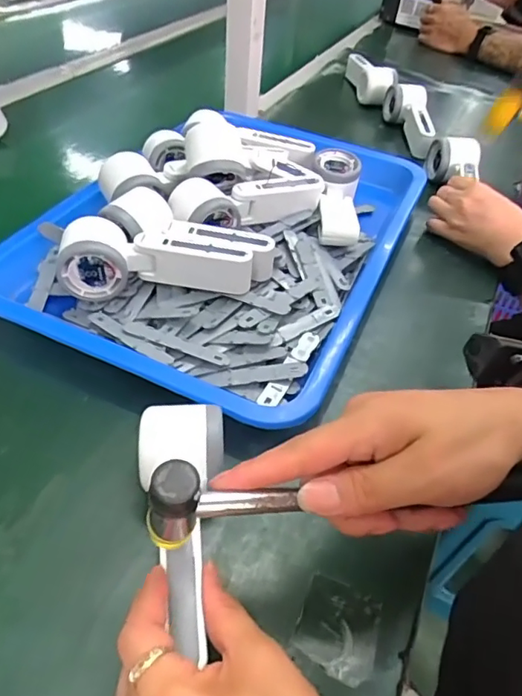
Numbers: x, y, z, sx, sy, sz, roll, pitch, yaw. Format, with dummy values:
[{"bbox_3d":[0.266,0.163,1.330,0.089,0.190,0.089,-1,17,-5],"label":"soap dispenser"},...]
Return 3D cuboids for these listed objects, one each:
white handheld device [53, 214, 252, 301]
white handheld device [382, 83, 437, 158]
[{"bbox_3d":[-0.090,-0.078,0.462,0.159,0.055,0.045,-1,45,-7],"label":"white handheld device"},{"bbox_3d":[0.221,-0.338,0.783,0.058,0.066,0.155,6,44,-1],"label":"white handheld device"}]

